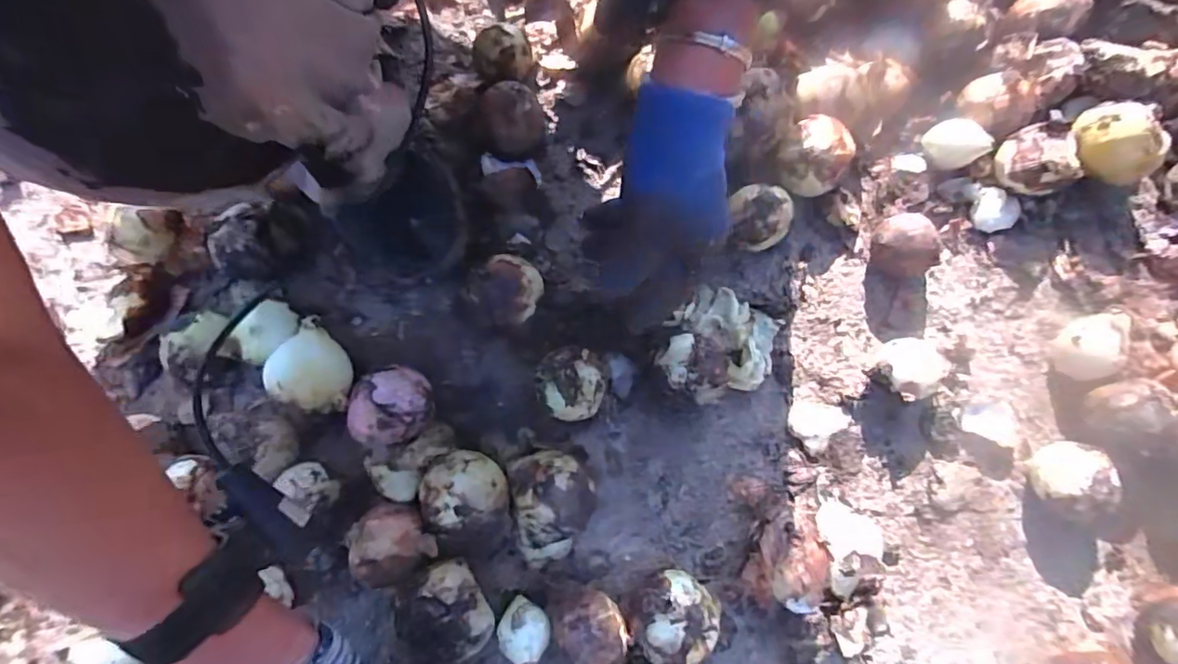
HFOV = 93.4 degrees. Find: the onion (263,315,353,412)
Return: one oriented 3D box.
[{"bbox_3d":[-0.217,0.028,0.447,0.065,0.051,0.071,0,75,1],"label":"onion"}]

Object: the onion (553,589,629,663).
[{"bbox_3d":[0.003,0.211,0.394,0.046,0.050,0.059,-39,77,-9],"label":"onion"}]

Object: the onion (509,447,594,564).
[{"bbox_3d":[-0.027,0.131,0.420,0.063,0.053,0.081,-10,75,-1],"label":"onion"}]

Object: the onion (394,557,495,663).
[{"bbox_3d":[-0.106,0.204,0.398,0.068,0.052,0.065,0,75,1],"label":"onion"}]

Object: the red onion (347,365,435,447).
[{"bbox_3d":[-0.156,0.060,0.438,0.062,0.056,0.066,0,75,1],"label":"red onion"}]

